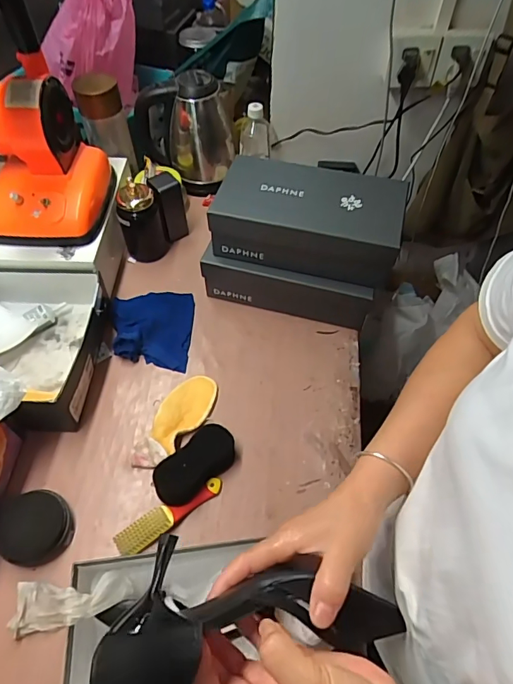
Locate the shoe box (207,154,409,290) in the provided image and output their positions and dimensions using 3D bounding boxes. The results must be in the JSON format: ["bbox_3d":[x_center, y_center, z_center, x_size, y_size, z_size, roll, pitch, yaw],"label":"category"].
[{"bbox_3d":[0.087,-0.207,0.767,0.290,0.100,0.164,14,56,8],"label":"shoe box"}]

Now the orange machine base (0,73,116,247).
[{"bbox_3d":[-0.362,-0.298,0.751,0.188,0.195,0.193,-4,56,-4],"label":"orange machine base"}]

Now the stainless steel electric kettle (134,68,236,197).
[{"bbox_3d":[-0.143,-0.456,0.980,0.181,0.215,0.150,18,57,11],"label":"stainless steel electric kettle"}]

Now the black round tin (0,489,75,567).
[{"bbox_3d":[-0.295,0.246,0.609,0.088,0.041,0.092,3,55,1],"label":"black round tin"}]

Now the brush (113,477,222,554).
[{"bbox_3d":[-0.118,0.234,0.630,0.155,0.021,0.036,-34,63,-22],"label":"brush"}]

